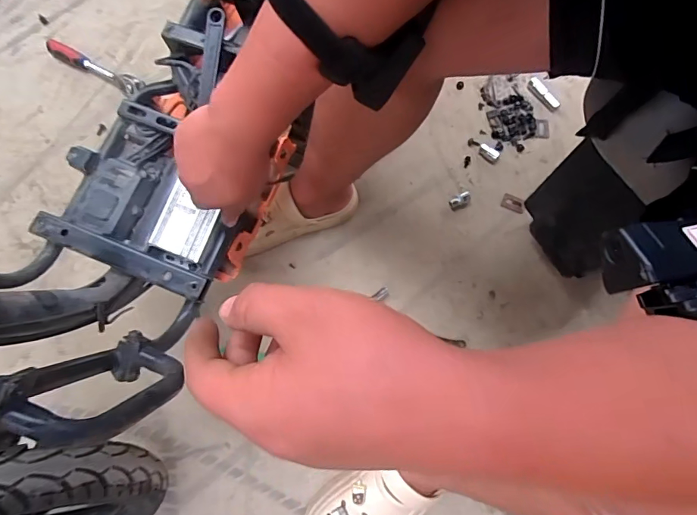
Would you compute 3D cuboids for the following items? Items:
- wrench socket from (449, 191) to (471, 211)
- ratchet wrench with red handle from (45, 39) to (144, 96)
[{"bbox_3d":[0.212,-0.108,0.825,0.043,0.019,0.022,-28,74,-9],"label":"wrench socket"},{"bbox_3d":[-0.537,-0.401,0.912,0.231,0.034,0.034,27,74,8],"label":"ratchet wrench with red handle"}]

